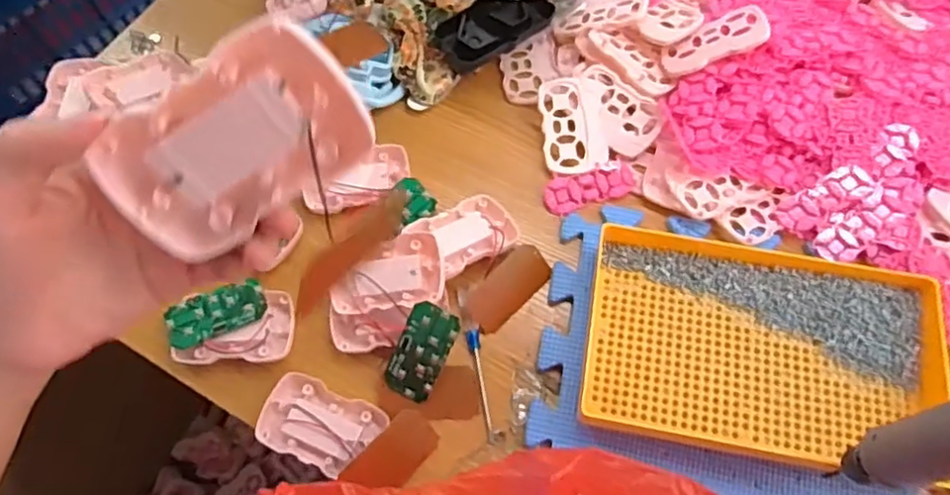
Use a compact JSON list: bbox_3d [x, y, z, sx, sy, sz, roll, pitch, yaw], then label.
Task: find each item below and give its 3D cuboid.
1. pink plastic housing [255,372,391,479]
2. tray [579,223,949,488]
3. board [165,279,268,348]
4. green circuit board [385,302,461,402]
[{"bbox_3d":[-0.111,0.129,0.466,0.083,0.019,0.054,21,71,10],"label":"pink plastic housing"},{"bbox_3d":[0.206,0.071,0.469,0.240,0.026,0.150,9,70,5],"label":"tray"},{"bbox_3d":[-0.196,0.049,0.488,0.073,0.004,0.034,-22,75,-8],"label":"board"},{"bbox_3d":[-0.039,0.076,0.468,0.037,0.004,0.072,24,103,5],"label":"green circuit board"}]

